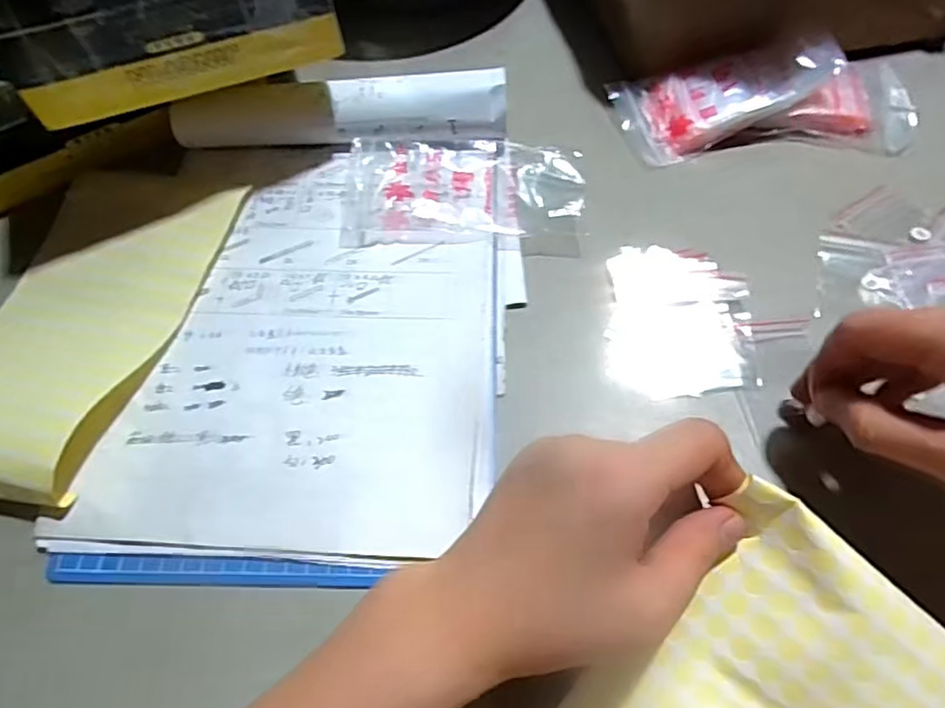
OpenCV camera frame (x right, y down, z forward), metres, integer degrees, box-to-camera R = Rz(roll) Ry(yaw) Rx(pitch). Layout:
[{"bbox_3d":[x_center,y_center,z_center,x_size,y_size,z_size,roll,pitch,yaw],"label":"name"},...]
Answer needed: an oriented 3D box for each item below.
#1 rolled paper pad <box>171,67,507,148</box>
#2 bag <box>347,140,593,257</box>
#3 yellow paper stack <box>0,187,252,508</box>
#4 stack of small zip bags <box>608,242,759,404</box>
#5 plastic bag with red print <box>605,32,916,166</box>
[{"bbox_3d":[-0.086,-0.155,0.416,0.213,0.036,0.033,-2,59,2],"label":"rolled paper pad"},{"bbox_3d":[-0.006,-0.103,0.397,0.147,0.018,0.078,0,59,3],"label":"bag"},{"bbox_3d":[-0.225,-0.025,0.352,0.122,0.032,0.207,12,61,10],"label":"yellow paper stack"},{"bbox_3d":[0.116,-0.020,0.355,0.077,0.012,0.093,2,59,4],"label":"stack of small zip bags"},{"bbox_3d":[0.197,-0.174,0.415,0.190,0.045,0.071,-4,59,0],"label":"plastic bag with red print"}]

